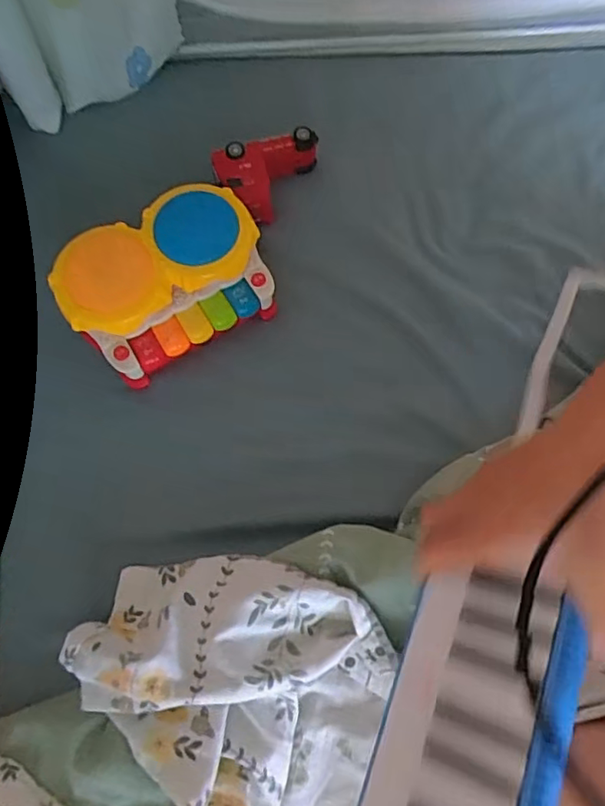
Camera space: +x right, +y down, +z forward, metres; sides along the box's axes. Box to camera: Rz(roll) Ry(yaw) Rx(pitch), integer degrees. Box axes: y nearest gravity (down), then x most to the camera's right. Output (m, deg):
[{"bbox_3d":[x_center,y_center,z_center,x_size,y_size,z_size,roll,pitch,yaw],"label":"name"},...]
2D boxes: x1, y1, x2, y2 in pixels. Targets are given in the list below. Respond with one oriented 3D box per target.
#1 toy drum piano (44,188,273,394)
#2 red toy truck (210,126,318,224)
[{"bbox_3d":[-0.135,-0.123,0.595,0.204,0.071,0.148,-30,75,-10],"label":"toy drum piano"},{"bbox_3d":[-0.035,-0.248,0.643,0.117,0.049,0.079,-13,72,-5],"label":"red toy truck"}]

